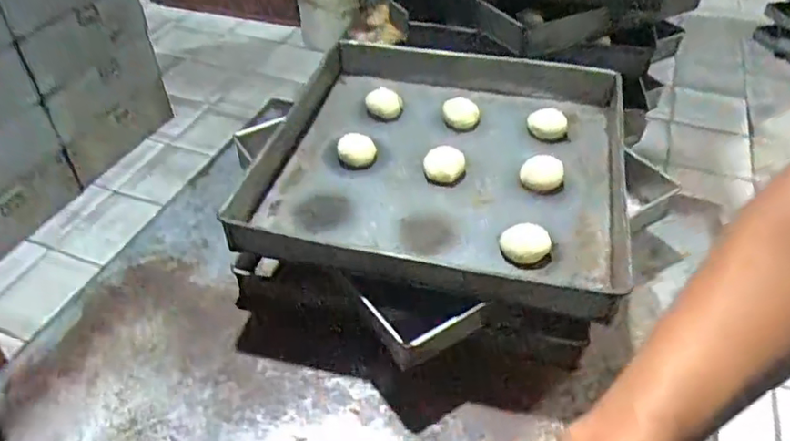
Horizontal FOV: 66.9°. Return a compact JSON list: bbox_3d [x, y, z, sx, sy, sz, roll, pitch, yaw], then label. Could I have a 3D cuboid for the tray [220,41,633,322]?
[{"bbox_3d":[0.050,-0.079,0.813,0.494,0.077,0.489,8,43,8],"label":"tray"}]

